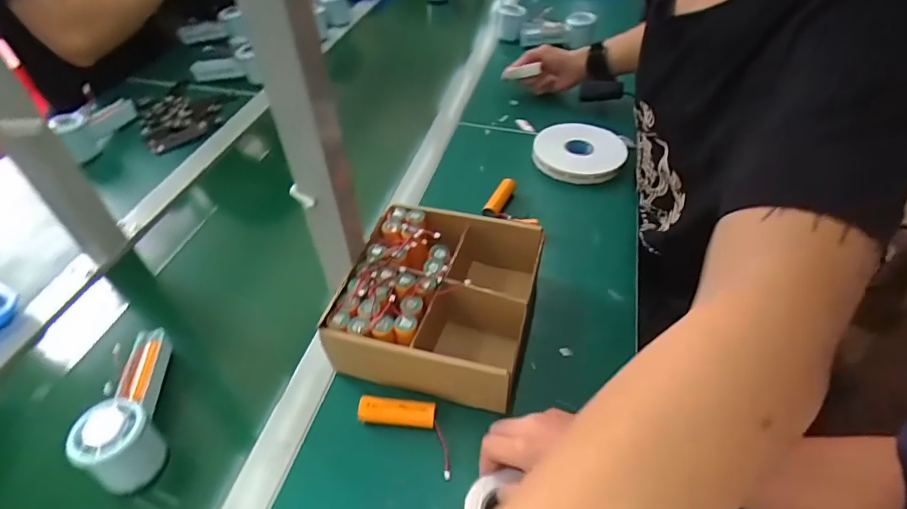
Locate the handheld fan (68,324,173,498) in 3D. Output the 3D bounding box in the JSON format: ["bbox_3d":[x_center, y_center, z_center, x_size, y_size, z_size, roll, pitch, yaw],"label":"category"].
[{"bbox_3d":[-0.300,0.132,0.460,0.051,0.074,0.148,-12,46,-11],"label":"handheld fan"}]

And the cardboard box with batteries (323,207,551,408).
[{"bbox_3d":[-0.014,0.048,0.520,0.188,0.080,0.194,8,46,9],"label":"cardboard box with batteries"}]

